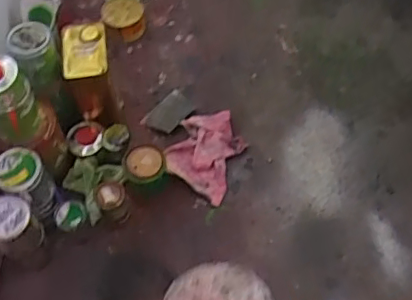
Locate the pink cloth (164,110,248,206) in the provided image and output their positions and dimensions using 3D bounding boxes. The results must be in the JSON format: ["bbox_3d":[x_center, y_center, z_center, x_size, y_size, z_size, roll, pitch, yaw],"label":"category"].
[{"bbox_3d":[-0.003,0.004,1.466,0.180,0.026,0.241,19,61,12],"label":"pink cloth"}]

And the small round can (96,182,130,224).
[{"bbox_3d":[-0.219,0.127,1.338,0.065,0.114,0.057,-13,60,-7],"label":"small round can"}]

